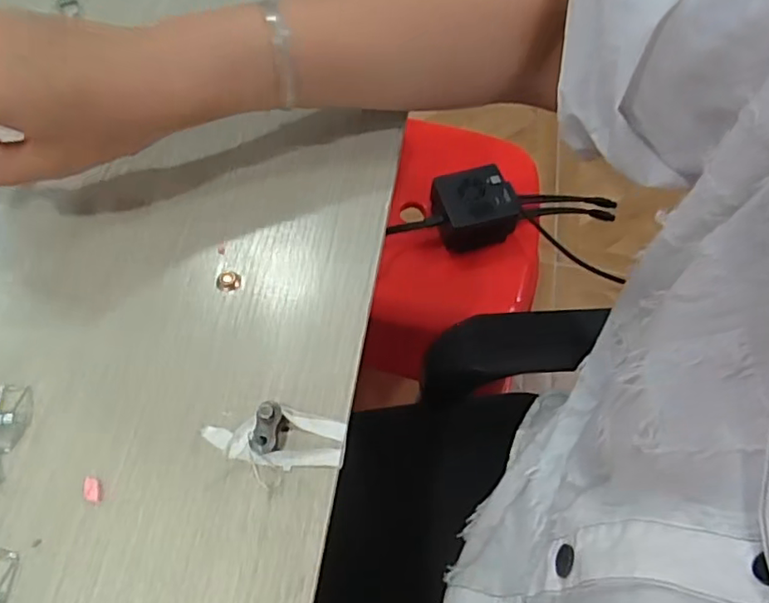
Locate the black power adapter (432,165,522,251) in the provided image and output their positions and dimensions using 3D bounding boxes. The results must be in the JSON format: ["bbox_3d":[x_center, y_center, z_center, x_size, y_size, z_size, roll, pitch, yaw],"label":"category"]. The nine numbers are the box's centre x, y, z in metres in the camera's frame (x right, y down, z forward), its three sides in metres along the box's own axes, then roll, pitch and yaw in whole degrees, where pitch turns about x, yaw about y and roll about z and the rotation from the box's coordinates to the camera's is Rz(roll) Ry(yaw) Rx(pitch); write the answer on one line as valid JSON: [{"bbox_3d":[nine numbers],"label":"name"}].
[{"bbox_3d":[0.099,-0.102,0.656,0.085,0.061,0.071,-19,64,-12],"label":"black power adapter"}]

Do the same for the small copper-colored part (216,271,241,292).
[{"bbox_3d":[-0.081,-0.012,0.309,0.012,0.004,0.012,1,63,-2],"label":"small copper-colored part"}]

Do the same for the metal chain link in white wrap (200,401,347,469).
[{"bbox_3d":[-0.049,0.059,0.266,0.061,0.014,0.026,12,63,4],"label":"metal chain link in white wrap"}]

